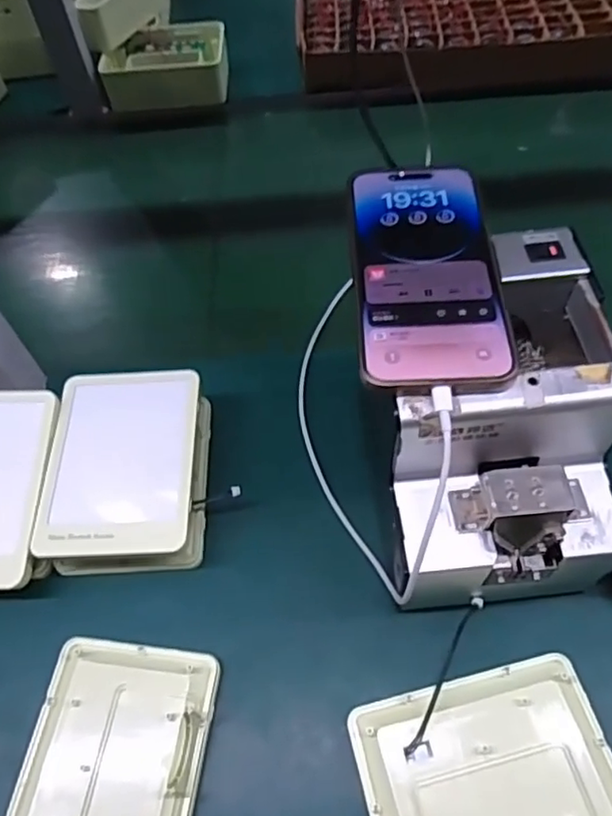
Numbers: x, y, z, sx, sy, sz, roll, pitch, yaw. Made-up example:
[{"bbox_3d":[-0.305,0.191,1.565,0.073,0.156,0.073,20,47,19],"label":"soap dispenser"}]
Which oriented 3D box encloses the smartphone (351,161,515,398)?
[{"bbox_3d":[0.065,-0.078,0.338,0.077,0.005,0.158,-2,59,3],"label":"smartphone"}]

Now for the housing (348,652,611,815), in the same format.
[{"bbox_3d":[0.100,0.198,0.330,0.133,0.016,0.097,-13,56,-4],"label":"housing"}]

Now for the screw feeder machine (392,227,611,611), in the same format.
[{"bbox_3d":[0.109,0.015,0.367,0.126,0.149,0.171,-5,56,1],"label":"screw feeder machine"}]

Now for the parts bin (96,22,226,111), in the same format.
[{"bbox_3d":[-0.166,-0.420,0.748,0.142,0.051,0.108,0,56,4],"label":"parts bin"}]

